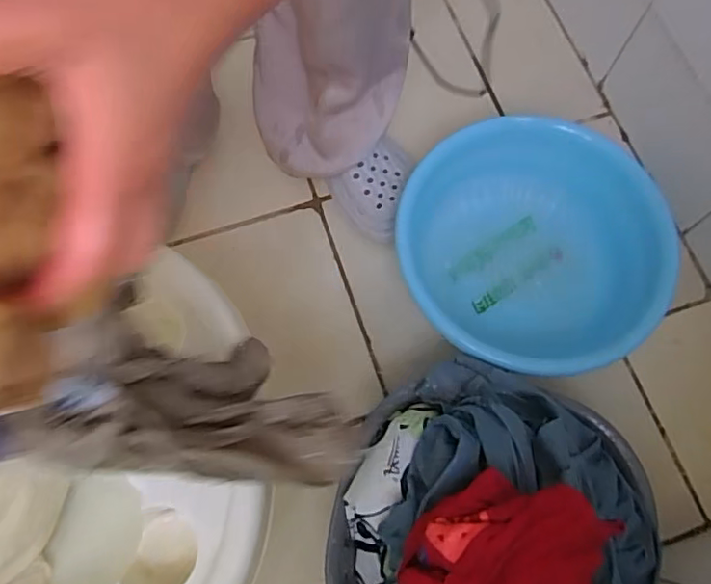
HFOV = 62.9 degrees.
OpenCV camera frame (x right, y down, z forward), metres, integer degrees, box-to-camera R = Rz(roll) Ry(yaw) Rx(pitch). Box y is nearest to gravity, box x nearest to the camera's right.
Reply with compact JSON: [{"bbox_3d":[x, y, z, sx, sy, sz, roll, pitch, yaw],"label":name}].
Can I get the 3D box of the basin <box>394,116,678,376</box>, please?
[{"bbox_3d":[0.205,-0.063,0.715,0.297,0.114,0.300,0,73,1],"label":"basin"}]

